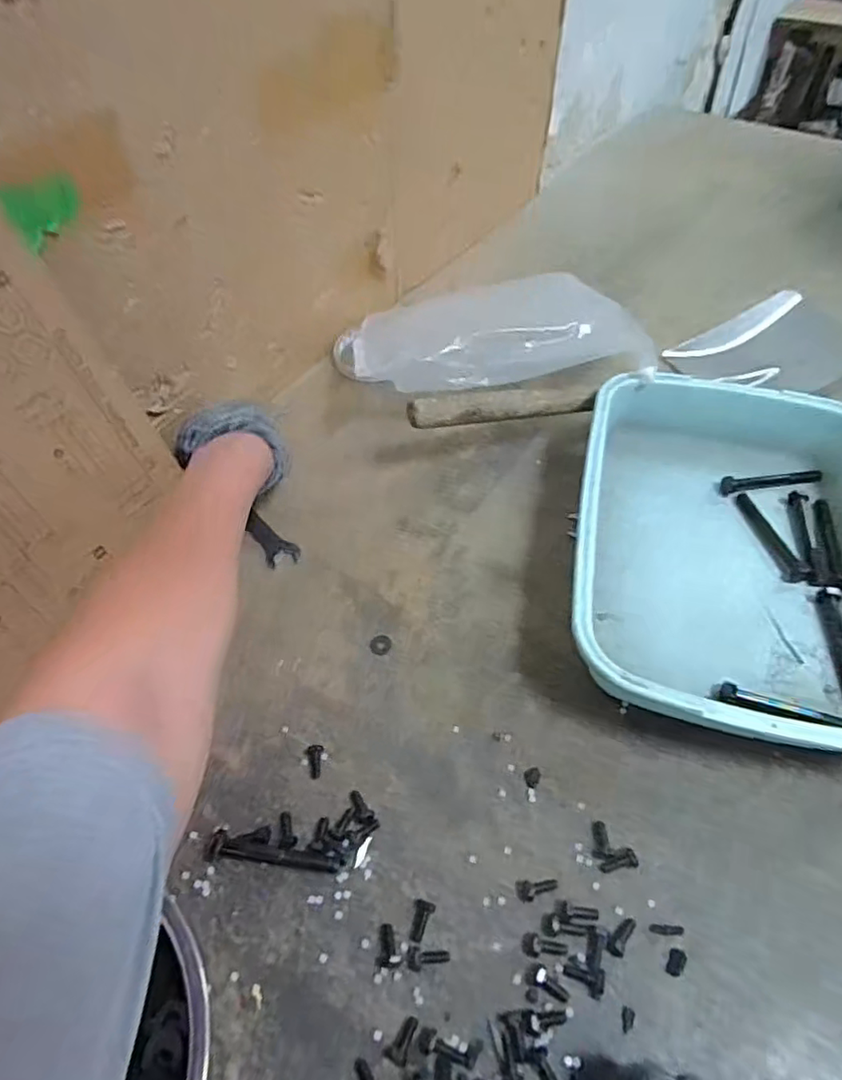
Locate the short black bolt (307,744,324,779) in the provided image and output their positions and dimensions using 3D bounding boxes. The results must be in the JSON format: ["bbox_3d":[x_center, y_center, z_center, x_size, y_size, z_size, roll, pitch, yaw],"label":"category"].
[{"bbox_3d":[-0.067,0.141,0.384,0.011,0.008,0.021,-12,54,-10],"label":"short black bolt"}]

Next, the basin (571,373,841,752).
[{"bbox_3d":[0.237,0.008,0.453,0.240,0.064,0.311,13,54,9],"label":"basin"}]

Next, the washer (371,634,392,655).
[{"bbox_3d":[-0.029,0.076,0.438,0.015,0.004,0.016,0,53,0],"label":"washer"}]

